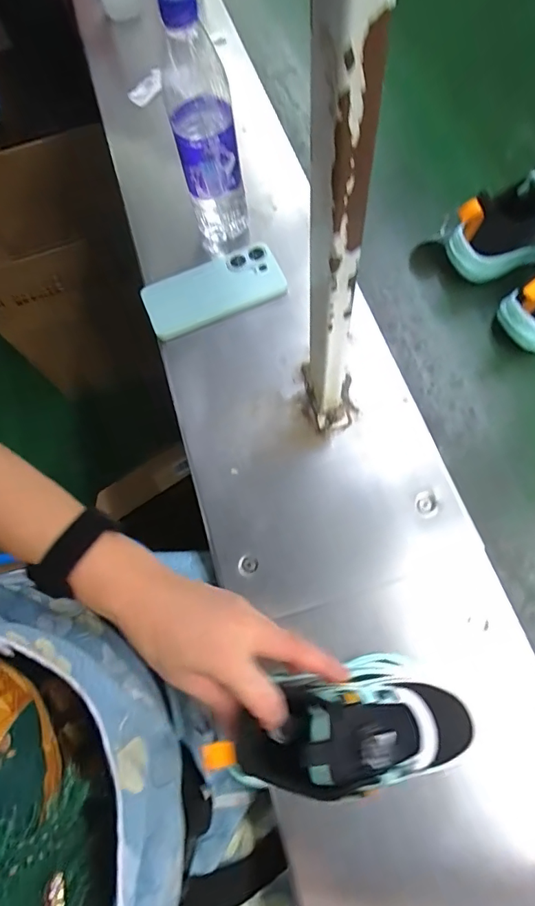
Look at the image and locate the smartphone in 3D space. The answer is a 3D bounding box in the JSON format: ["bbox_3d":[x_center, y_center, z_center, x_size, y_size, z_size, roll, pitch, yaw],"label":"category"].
[{"bbox_3d":[-0.064,-0.192,0.540,0.160,0.011,0.078,-22,79,-4],"label":"smartphone"}]

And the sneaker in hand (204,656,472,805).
[{"bbox_3d":[0.062,0.186,0.317,0.180,0.069,0.072,-6,68,-12],"label":"sneaker in hand"}]

